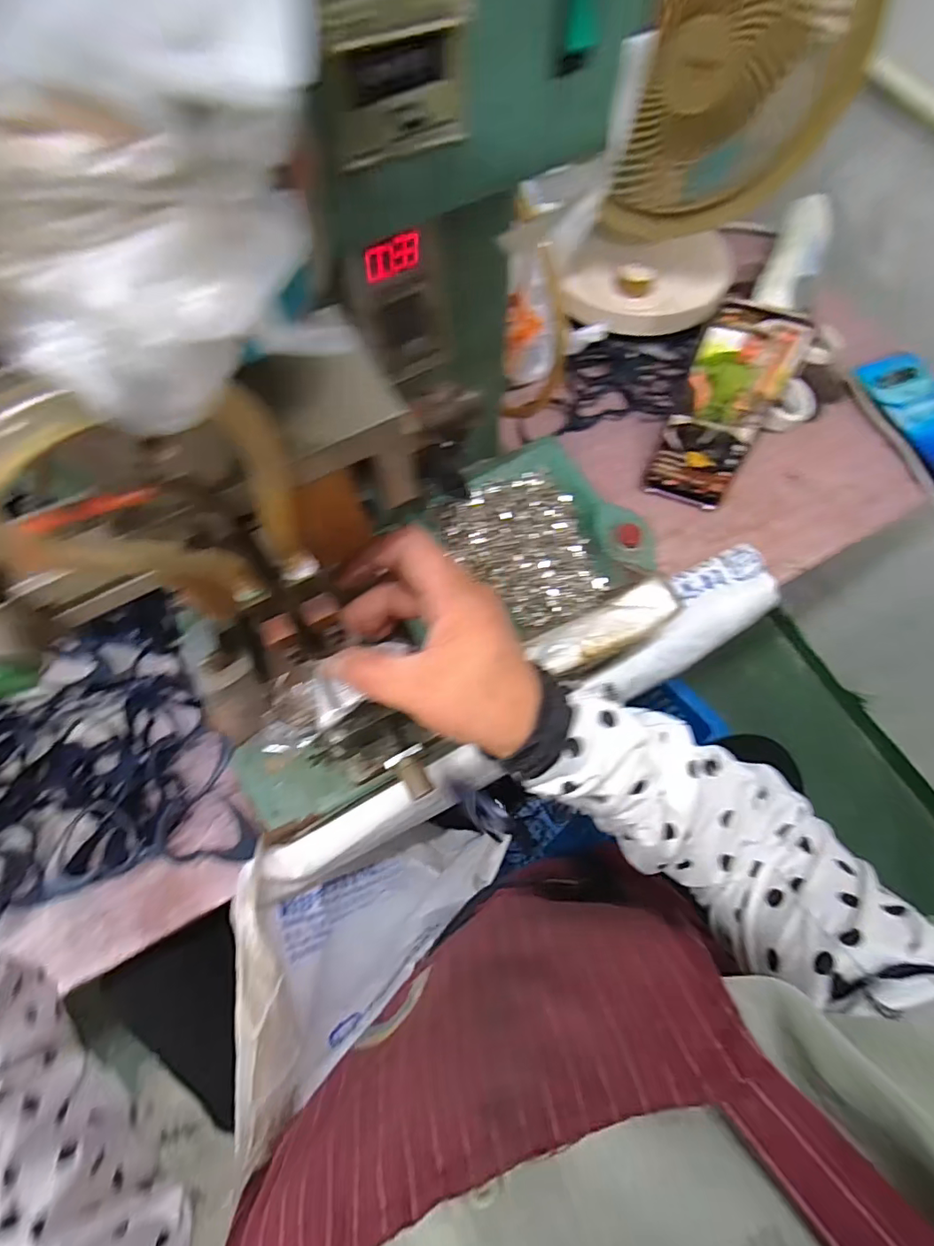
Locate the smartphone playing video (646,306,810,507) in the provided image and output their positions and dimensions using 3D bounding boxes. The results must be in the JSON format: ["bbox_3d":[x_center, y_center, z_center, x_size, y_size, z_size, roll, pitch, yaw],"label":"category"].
[{"bbox_3d":[0.218,-0.179,0.448,0.075,0.163,0.016,15,46,6],"label":"smartphone playing video"}]

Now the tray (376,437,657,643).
[{"bbox_3d":[0.053,-0.071,0.420,0.159,0.024,0.146,-31,73,-10],"label":"tray"}]

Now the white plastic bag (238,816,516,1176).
[{"bbox_3d":[-0.086,0.254,0.510,0.214,0.347,0.139,-37,75,-12],"label":"white plastic bag"}]

